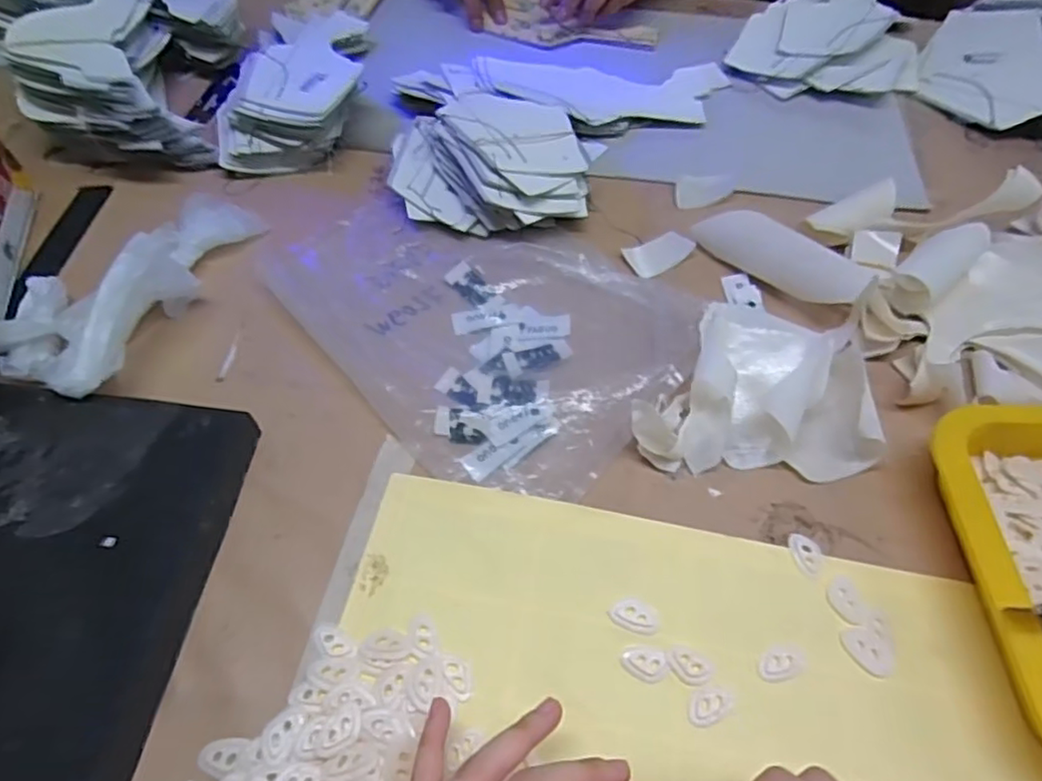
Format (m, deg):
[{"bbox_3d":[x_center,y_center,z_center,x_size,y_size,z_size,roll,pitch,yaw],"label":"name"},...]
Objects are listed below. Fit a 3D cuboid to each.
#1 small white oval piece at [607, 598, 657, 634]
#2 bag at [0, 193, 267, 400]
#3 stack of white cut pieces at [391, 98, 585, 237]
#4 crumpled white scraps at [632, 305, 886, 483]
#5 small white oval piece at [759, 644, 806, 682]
[{"bbox_3d":[0.060,0.119,0.340,0.025,0.004,0.016,18,58,10],"label":"small white oval piece"},{"bbox_3d":[-0.280,-0.082,0.439,0.112,0.065,0.186,15,57,8],"label":"bag"},{"bbox_3d":[-0.020,-0.192,0.517,0.164,0.044,0.144,-1,56,-2],"label":"stack of white cut pieces"},{"bbox_3d":[0.146,-0.007,0.403,0.149,0.038,0.113,3,56,1],"label":"crumpled white scraps"},{"bbox_3d":[0.135,0.139,0.330,0.027,0.004,0.016,-20,59,-14],"label":"small white oval piece"}]

